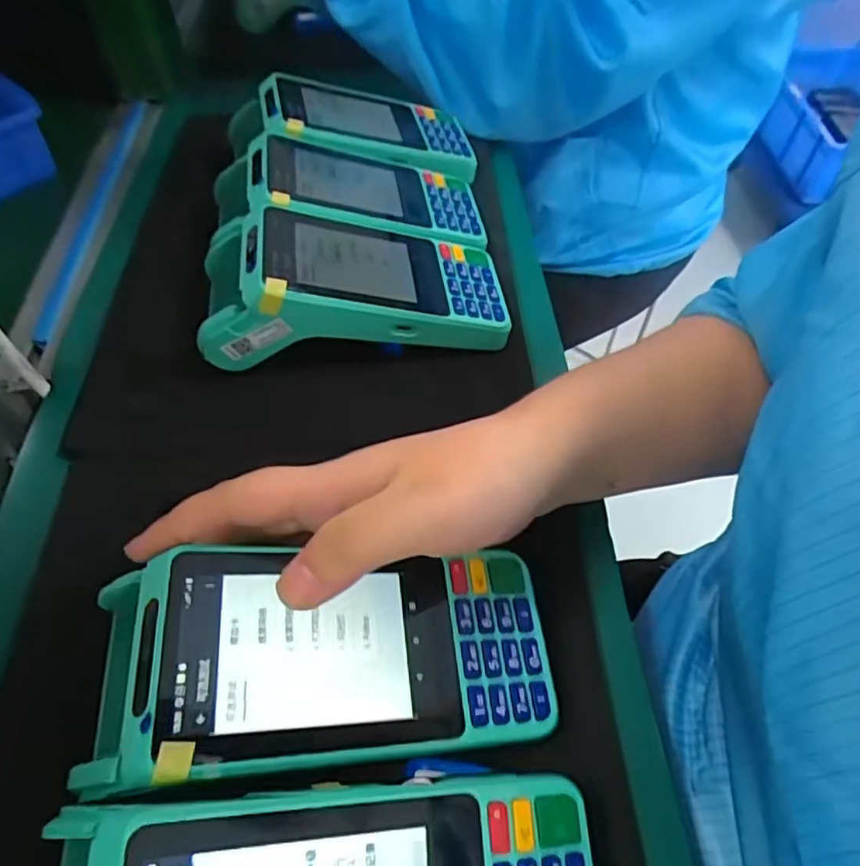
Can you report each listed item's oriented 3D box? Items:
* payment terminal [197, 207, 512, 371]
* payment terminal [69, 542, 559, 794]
[{"bbox_3d":[-0.042,-0.087,0.354,0.166,0.060,0.080,-6,54,-6],"label":"payment terminal"},{"bbox_3d":[-0.037,0.086,0.230,0.159,0.046,0.071,2,53,-16],"label":"payment terminal"}]

